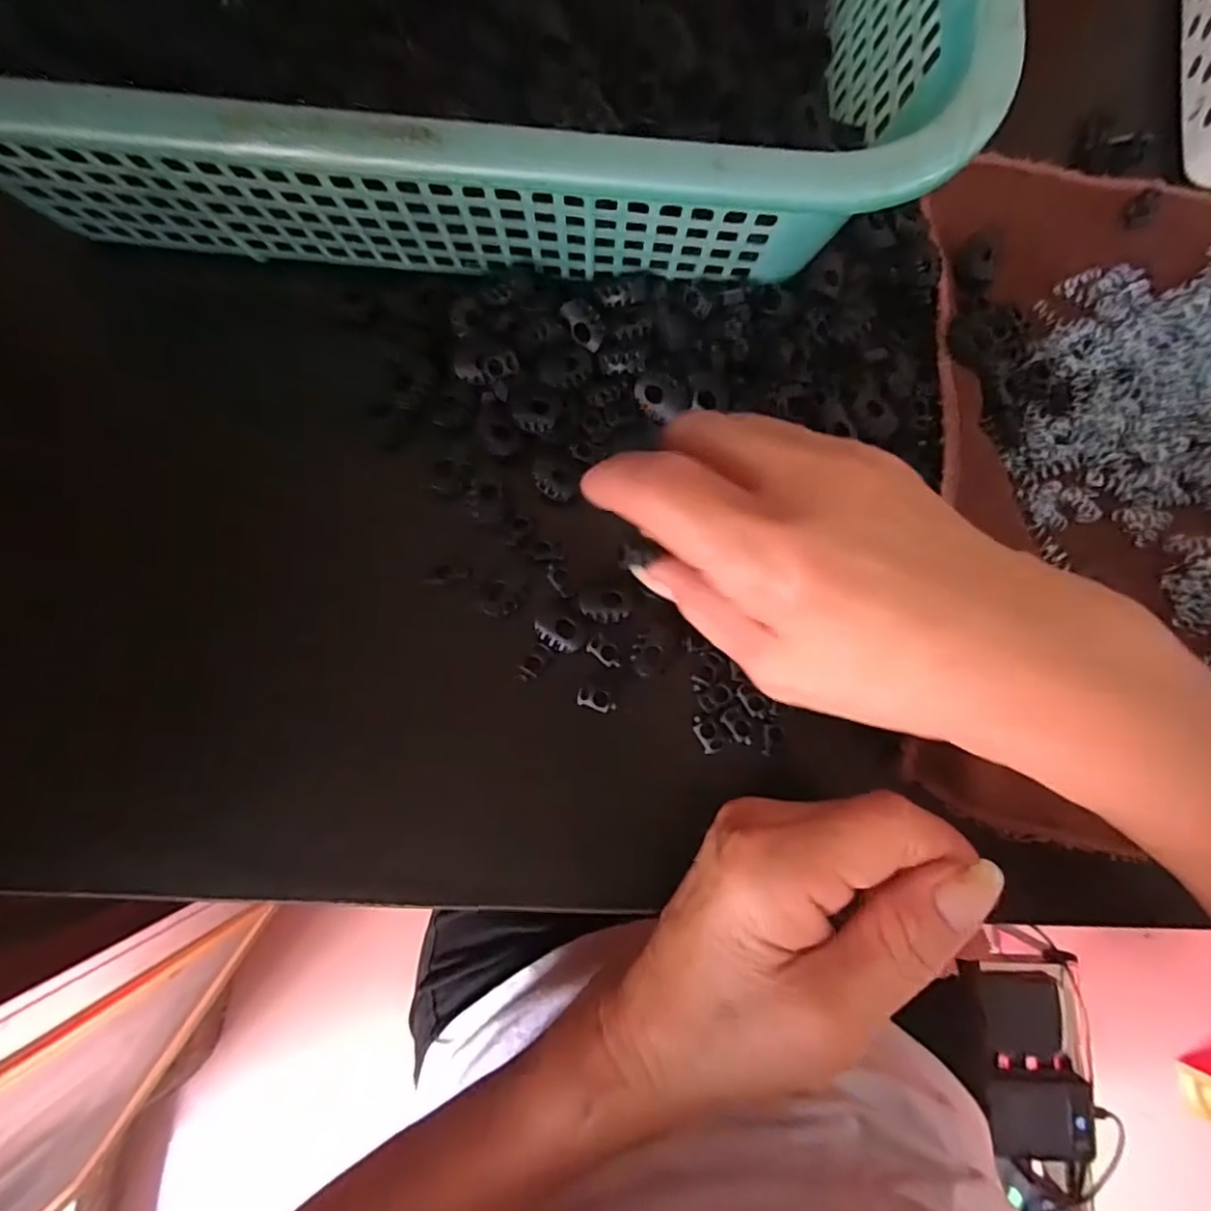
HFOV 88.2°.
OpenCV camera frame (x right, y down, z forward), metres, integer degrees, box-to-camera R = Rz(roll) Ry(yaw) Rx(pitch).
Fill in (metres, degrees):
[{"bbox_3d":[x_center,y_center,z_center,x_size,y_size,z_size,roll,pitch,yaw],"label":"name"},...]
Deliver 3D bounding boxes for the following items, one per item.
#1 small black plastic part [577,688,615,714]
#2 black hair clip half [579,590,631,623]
[{"bbox_3d":[-0.003,0.036,0.242,0.015,0.004,0.009,17,81,1],"label":"small black plastic part"},{"bbox_3d":[0.000,0.000,0.245,0.018,0.004,0.013,-10,82,-3],"label":"black hair clip half"}]

